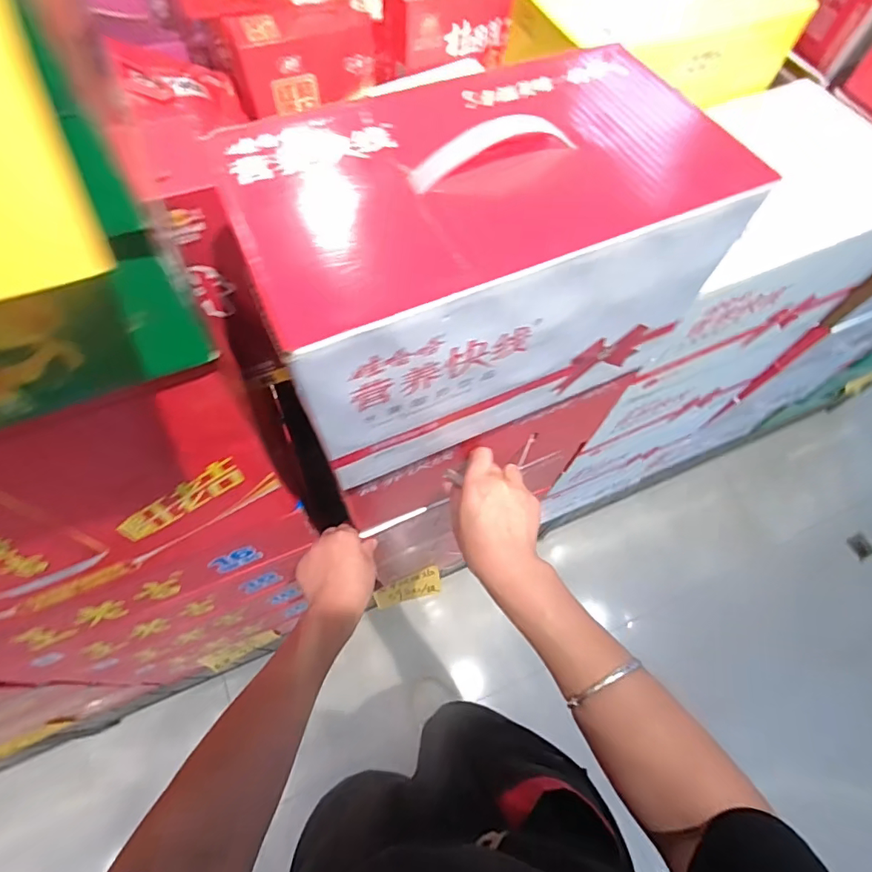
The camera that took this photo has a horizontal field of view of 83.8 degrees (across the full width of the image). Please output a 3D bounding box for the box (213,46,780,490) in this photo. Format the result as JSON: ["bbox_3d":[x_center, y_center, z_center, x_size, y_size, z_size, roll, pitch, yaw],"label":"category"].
[{"bbox_3d":[0.030,-0.126,0.375,0.303,0.181,0.173,-22,67,-13],"label":"box"}]

